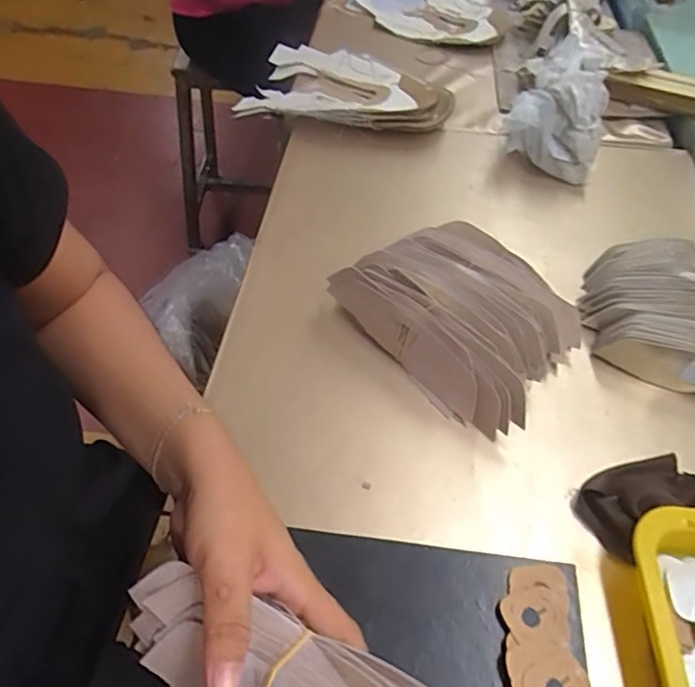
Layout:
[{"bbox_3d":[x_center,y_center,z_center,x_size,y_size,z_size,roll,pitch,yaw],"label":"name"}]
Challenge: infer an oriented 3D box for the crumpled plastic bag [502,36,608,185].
[{"bbox_3d":[0.277,-0.315,0.706,0.121,0.099,0.207,22,55,13],"label":"crumpled plastic bag"}]

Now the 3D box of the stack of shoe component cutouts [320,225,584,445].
[{"bbox_3d":[0.112,-0.033,0.508,0.157,0.068,0.196,-33,61,-24],"label":"stack of shoe component cutouts"}]

